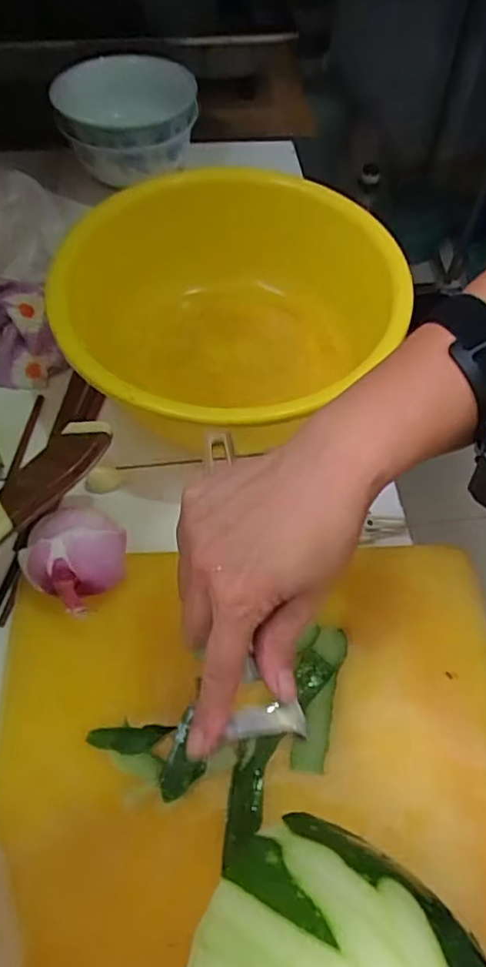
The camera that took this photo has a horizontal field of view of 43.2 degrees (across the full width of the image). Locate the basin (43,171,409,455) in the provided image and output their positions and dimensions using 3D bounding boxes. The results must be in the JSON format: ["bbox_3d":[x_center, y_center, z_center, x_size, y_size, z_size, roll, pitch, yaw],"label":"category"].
[{"bbox_3d":[-0.015,-0.135,0.527,0.238,0.123,0.279,27,62,14],"label":"basin"}]

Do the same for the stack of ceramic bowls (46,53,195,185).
[{"bbox_3d":[-0.127,-0.390,0.659,0.149,0.084,0.123,-5,59,-4],"label":"stack of ceramic bowls"}]

